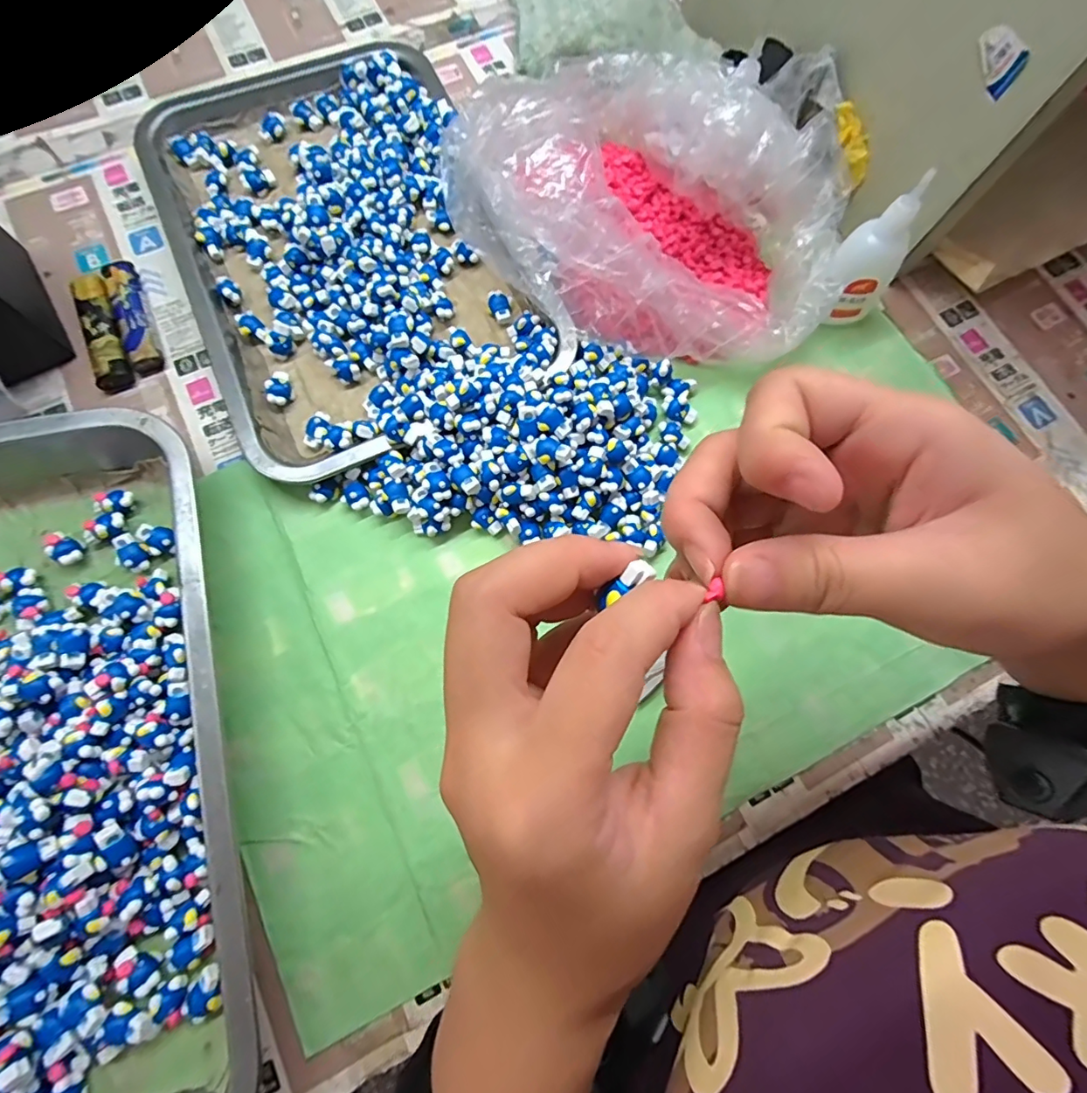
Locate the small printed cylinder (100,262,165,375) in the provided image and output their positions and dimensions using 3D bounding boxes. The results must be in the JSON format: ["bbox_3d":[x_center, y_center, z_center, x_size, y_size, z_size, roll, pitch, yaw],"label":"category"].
[{"bbox_3d":[-0.268,-0.151,0.339,0.018,0.011,0.084,-24,78,-8],"label":"small printed cylinder"}]

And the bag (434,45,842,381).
[{"bbox_3d":[0.058,-0.210,0.318,0.170,0.085,0.250,-42,81,-11],"label":"bag"}]

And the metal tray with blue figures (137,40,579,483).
[{"bbox_3d":[-0.134,-0.209,0.342,0.201,0.029,0.324,-23,78,-7],"label":"metal tray with blue figures"}]

